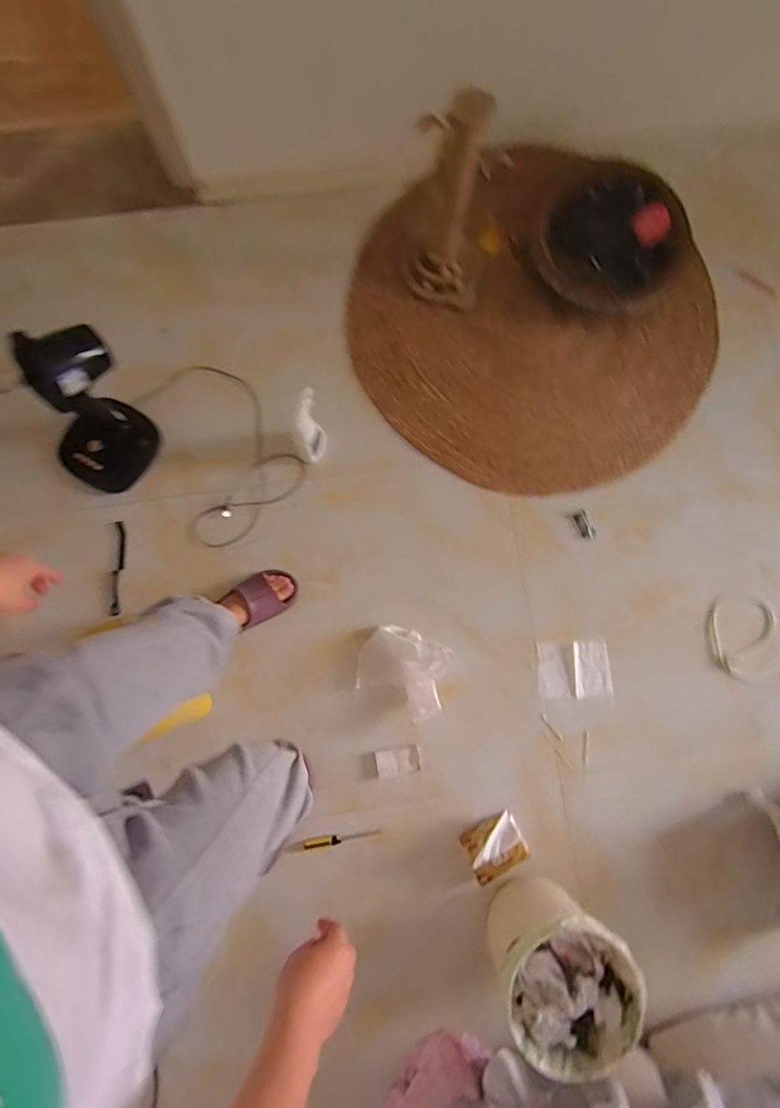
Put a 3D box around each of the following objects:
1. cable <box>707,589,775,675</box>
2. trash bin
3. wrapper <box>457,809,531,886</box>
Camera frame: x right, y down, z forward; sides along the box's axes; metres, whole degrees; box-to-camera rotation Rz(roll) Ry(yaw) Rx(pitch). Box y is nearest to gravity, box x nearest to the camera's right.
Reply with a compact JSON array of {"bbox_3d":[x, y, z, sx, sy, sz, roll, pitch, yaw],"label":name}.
[{"bbox_3d":[0.835,0.178,1.262,0.147,0.016,0.191,42,82,6],"label":"cable"},{"bbox_3d":[0.321,0.794,1.002,0.232,0.236,0.230,0,83,-3],"label":"trash bin"},{"bbox_3d":[0.228,0.638,1.132,0.128,0.030,0.108,-28,82,-6],"label":"wrapper"}]

